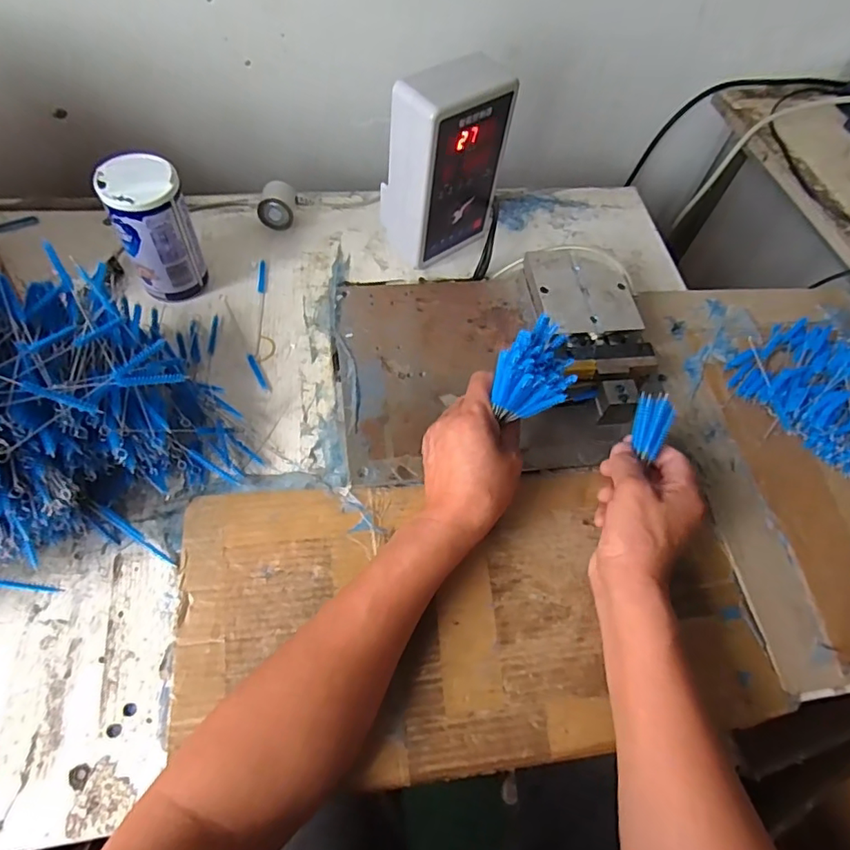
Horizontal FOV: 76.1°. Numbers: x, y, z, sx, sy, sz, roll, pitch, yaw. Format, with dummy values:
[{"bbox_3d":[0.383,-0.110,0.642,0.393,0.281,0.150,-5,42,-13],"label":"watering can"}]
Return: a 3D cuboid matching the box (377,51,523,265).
[{"bbox_3d":[0.019,-0.264,0.547,0.109,0.183,0.068,-35,70,-22],"label":"box"}]

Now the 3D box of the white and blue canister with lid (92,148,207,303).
[{"bbox_3d":[-0.251,-0.178,0.510,0.068,0.124,0.058,-23,66,-18],"label":"white and blue canister with lid"}]

